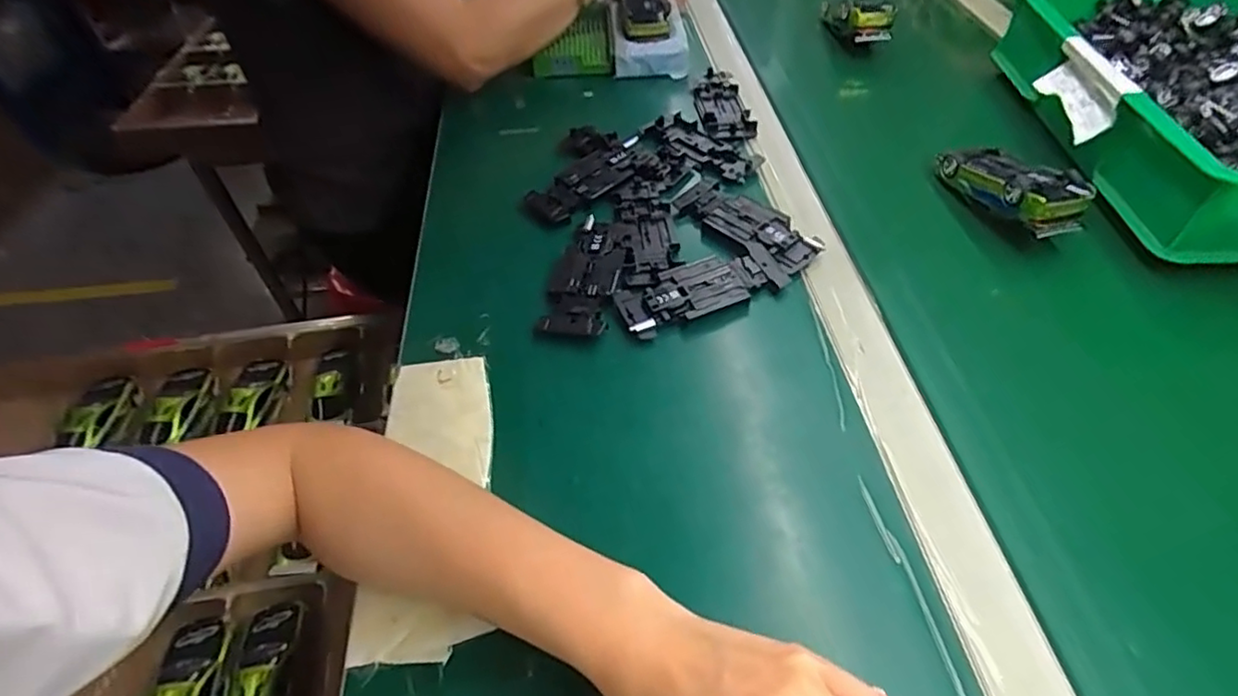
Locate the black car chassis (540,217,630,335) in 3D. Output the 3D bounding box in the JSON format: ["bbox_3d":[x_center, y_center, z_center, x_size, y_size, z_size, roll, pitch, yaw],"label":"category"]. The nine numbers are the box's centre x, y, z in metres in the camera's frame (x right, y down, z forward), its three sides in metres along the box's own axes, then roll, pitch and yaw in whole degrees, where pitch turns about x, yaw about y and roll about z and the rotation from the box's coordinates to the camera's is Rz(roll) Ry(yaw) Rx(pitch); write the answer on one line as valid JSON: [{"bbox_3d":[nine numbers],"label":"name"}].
[{"bbox_3d":[-0.023,-0.059,0.473,0.047,0.009,0.120,6,49,7],"label":"black car chassis"}]

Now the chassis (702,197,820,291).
[{"bbox_3d":[0.113,-0.088,0.498,0.051,0.012,0.094,-24,52,-18],"label":"chassis"}]

